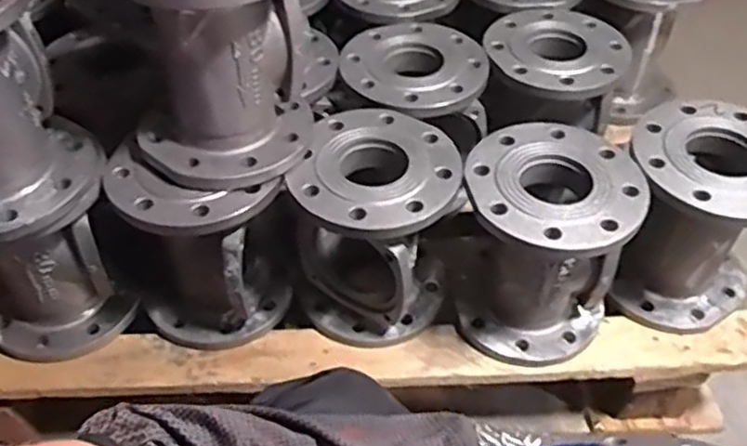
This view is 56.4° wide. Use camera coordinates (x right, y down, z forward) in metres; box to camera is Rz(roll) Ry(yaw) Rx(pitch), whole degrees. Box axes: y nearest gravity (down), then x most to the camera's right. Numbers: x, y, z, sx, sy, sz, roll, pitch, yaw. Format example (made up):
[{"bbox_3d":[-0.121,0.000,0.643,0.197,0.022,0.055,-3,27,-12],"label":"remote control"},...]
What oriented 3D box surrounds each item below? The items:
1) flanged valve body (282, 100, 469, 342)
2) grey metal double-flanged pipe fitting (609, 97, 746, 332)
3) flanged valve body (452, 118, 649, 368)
[{"bbox_3d":[0.003,0.009,0.871,0.189,0.241,0.210,7,48,4],"label":"flanged valve body"},{"bbox_3d":[0.399,-0.005,0.873,0.188,0.230,0.178,19,50,14],"label":"grey metal double-flanged pipe fitting"},{"bbox_3d":[0.198,0.028,0.841,0.186,0.229,0.191,15,49,10],"label":"flanged valve body"}]

